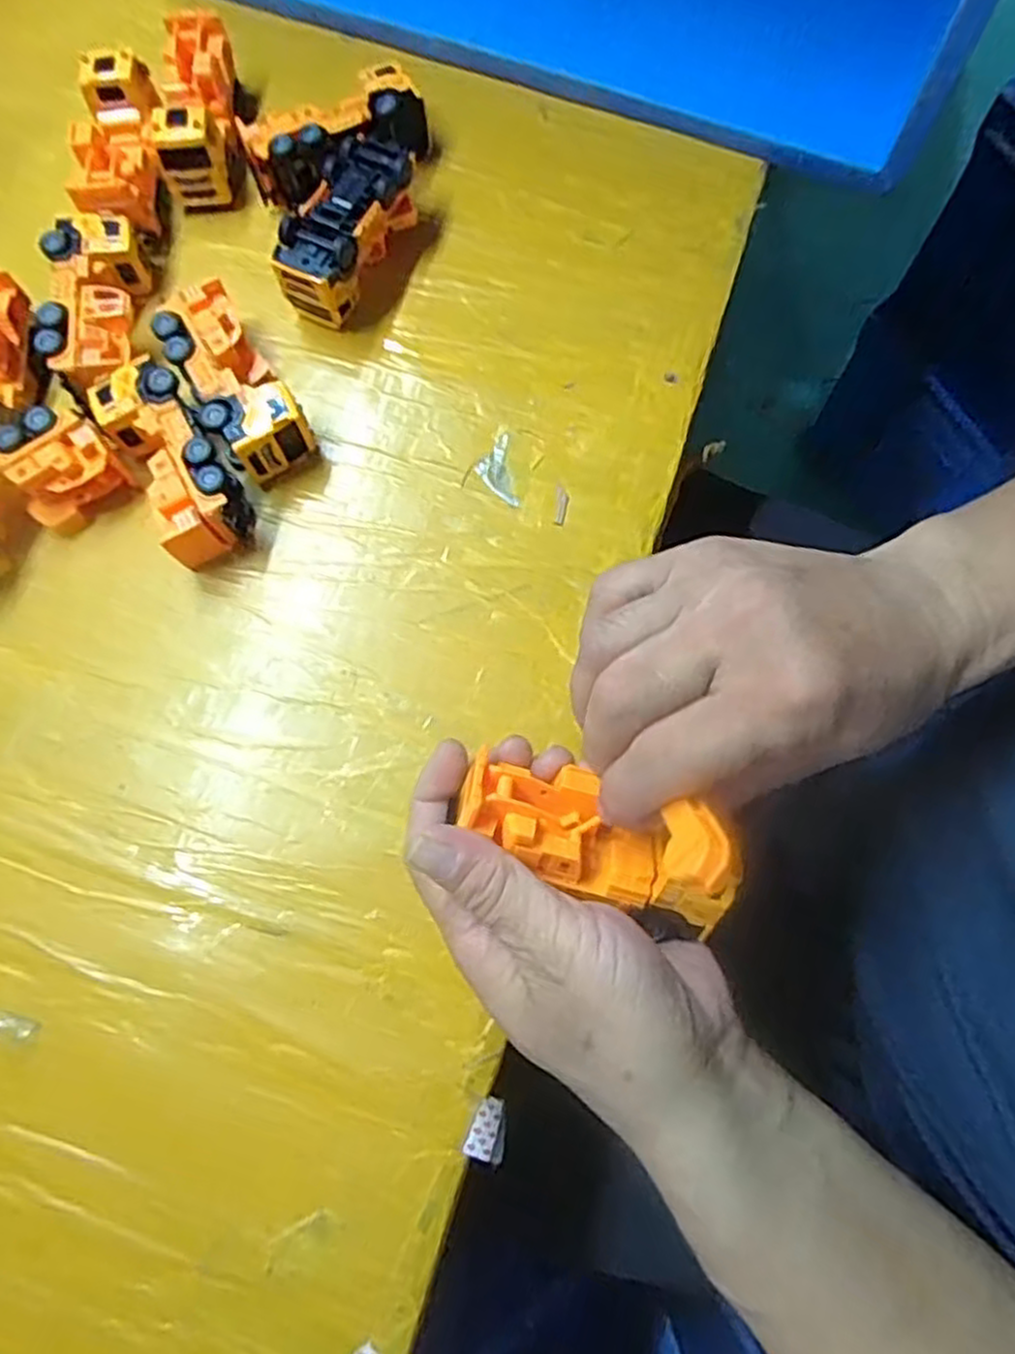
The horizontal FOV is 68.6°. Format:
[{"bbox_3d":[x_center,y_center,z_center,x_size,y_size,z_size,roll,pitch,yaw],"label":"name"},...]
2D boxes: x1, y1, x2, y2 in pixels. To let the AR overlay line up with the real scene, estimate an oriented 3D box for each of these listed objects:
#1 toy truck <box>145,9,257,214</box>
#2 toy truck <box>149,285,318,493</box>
[{"bbox_3d":[-0.177,-0.331,0.435,0.043,0.048,0.104,-2,74,1],"label":"toy truck"},{"bbox_3d":[-0.145,-0.150,0.388,0.051,0.037,0.104,-31,75,-7],"label":"toy truck"}]

